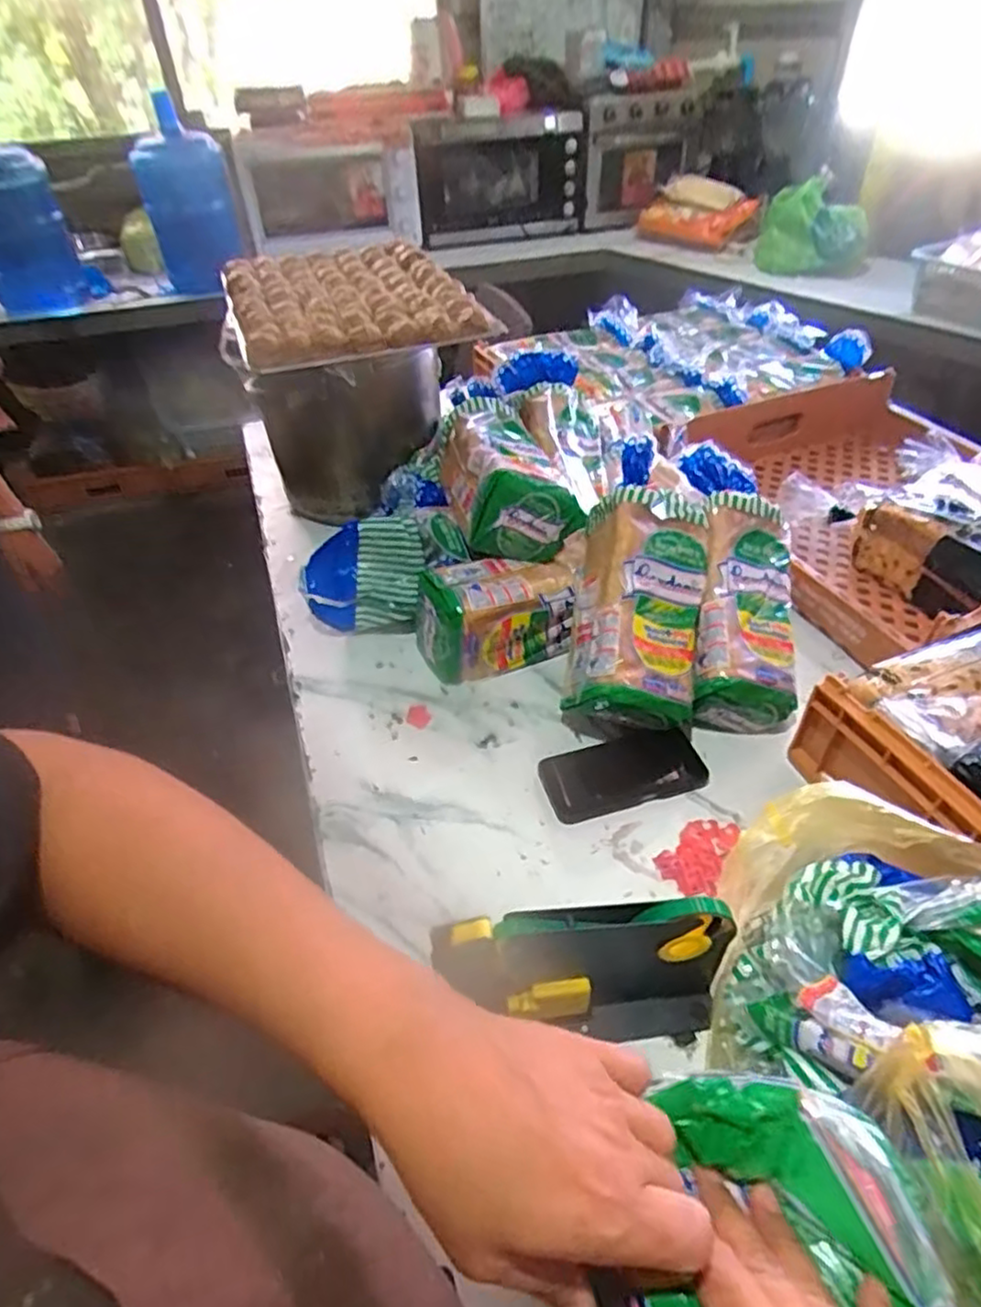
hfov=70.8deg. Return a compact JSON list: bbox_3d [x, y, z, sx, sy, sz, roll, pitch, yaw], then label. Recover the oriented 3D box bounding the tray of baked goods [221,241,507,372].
[{"bbox_3d":[-0.213,-0.523,0.991,0.317,0.040,0.452,-17,45,-14],"label":"tray of baked goods"}]

